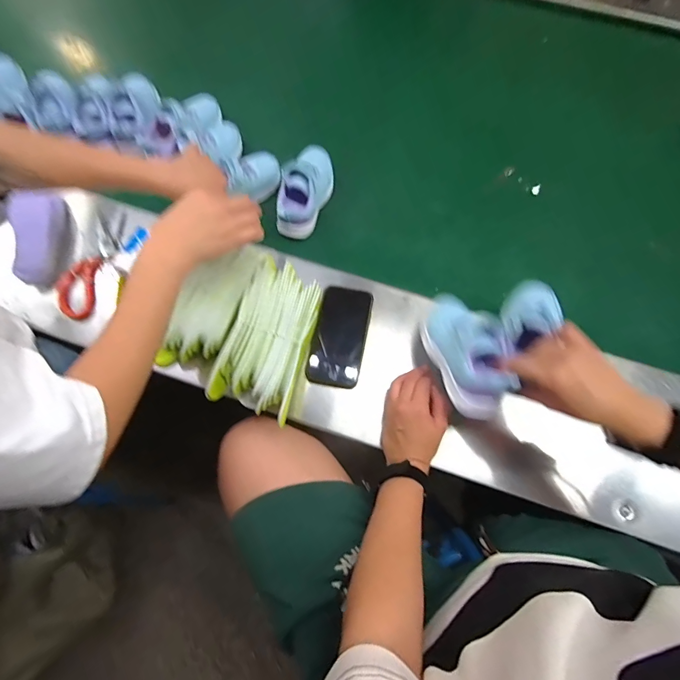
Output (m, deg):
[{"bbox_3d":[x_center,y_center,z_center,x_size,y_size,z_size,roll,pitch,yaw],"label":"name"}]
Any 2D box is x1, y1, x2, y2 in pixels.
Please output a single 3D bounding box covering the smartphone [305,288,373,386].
[{"bbox_3d":[0.003,-0.006,0.568,0.078,0.008,0.149,14,76,-5],"label":"smartphone"}]

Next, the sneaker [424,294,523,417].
[{"bbox_3d":[0.163,0.007,0.487,0.070,0.090,0.177,5,52,-30],"label":"sneaker"}]

